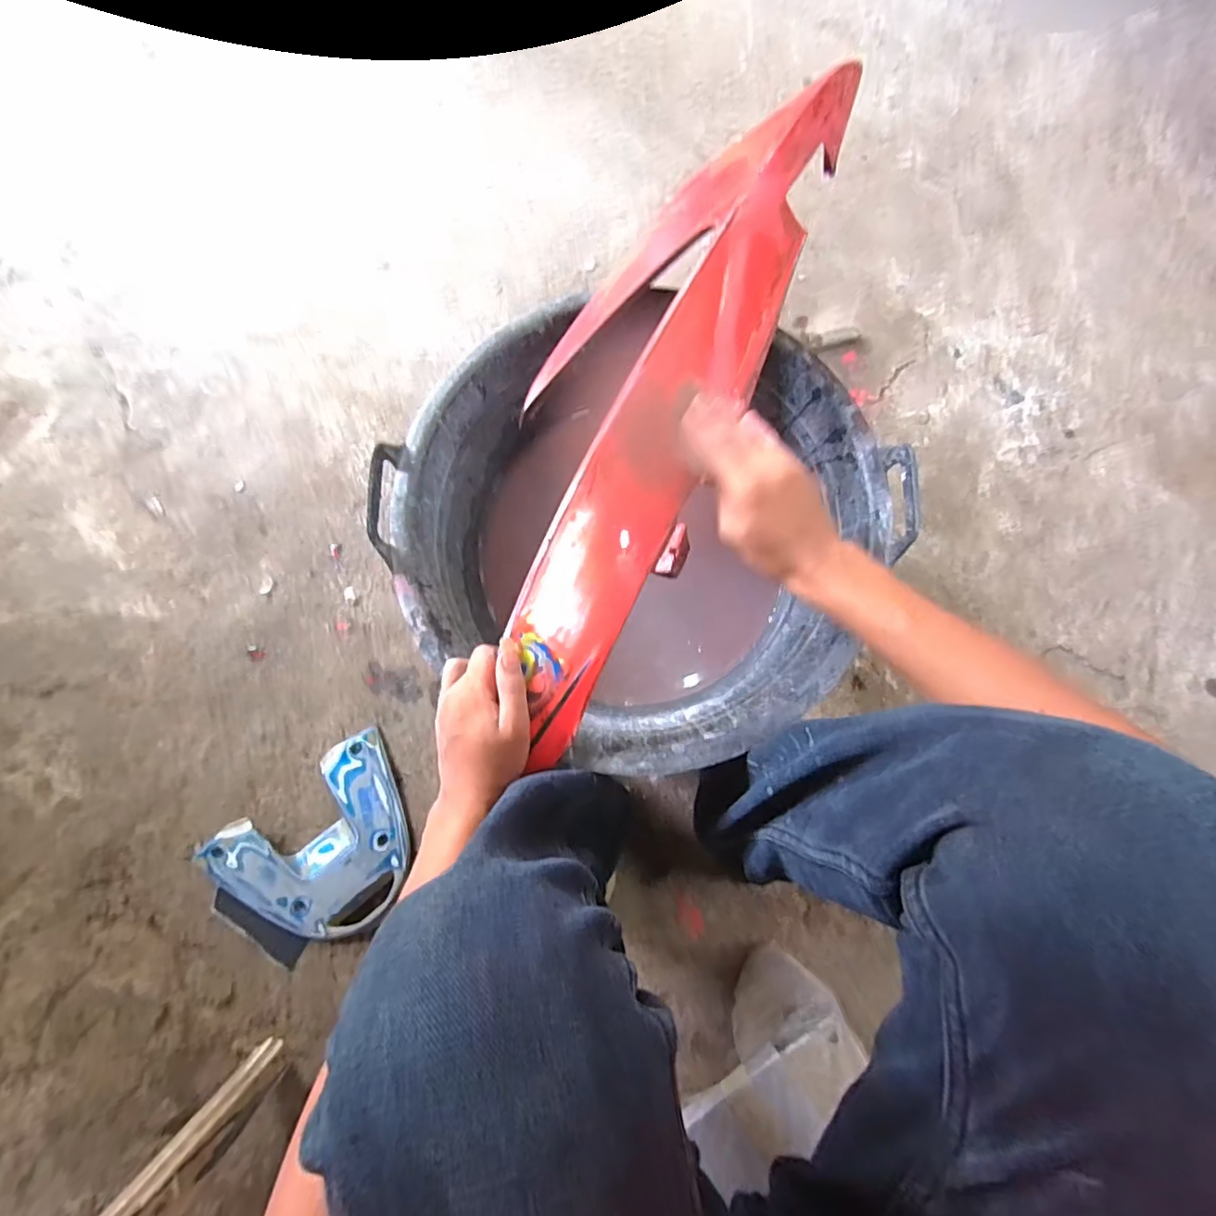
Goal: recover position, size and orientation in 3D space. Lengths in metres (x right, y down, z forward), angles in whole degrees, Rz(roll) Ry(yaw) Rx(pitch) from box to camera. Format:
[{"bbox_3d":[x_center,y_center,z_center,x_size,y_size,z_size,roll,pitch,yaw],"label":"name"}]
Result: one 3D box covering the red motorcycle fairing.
[{"bbox_3d":[0.041,-0.215,0.486,0.170,0.053,0.682,21,81,6],"label":"red motorcycle fairing"}]

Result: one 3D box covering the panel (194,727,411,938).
[{"bbox_3d":[-0.301,0.261,0.594,0.198,0.034,0.170,-38,78,-9],"label":"panel"}]

